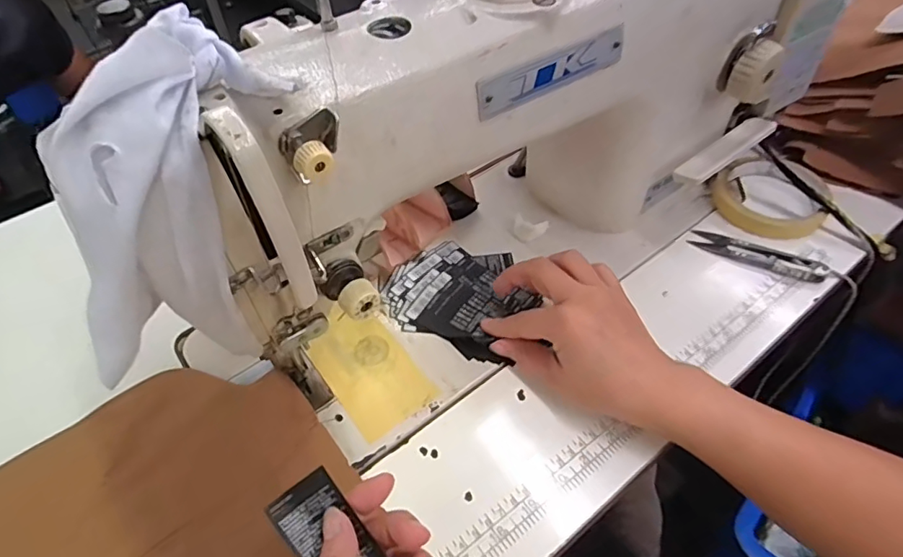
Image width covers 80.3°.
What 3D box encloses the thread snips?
[{"bbox_3d":[0.250,-0.019,0.440,0.100,0.008,0.024,25,56,22],"label":"thread snips"}]

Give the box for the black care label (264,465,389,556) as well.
[{"bbox_3d":[-0.052,0.140,0.267,0.033,0.009,0.089,-38,82,-28],"label":"black care label"}]

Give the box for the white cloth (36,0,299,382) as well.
[{"bbox_3d":[-0.117,-0.030,0.238,0.047,0.138,0.120,28,57,24],"label":"white cloth"}]

